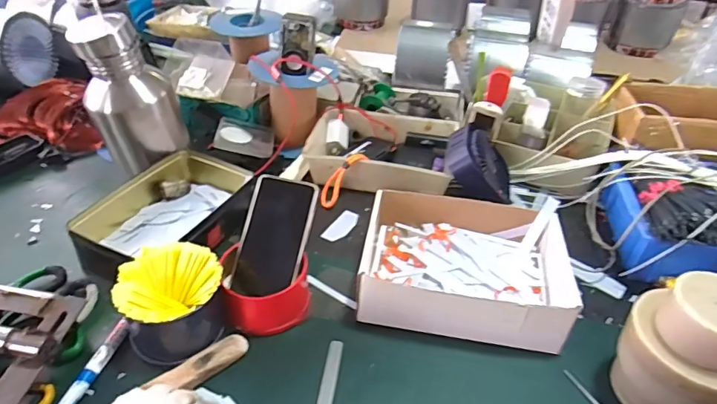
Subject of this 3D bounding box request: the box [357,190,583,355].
[{"bbox_3d":[0.123,0.069,0.597,0.255,0.063,0.198,8,40,7],"label":"box"}]

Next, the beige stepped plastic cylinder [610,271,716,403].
[{"bbox_3d":[0.314,0.146,0.457,0.098,0.148,0.107,1,40,-1],"label":"beige stepped plastic cylinder"}]

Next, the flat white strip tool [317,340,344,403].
[{"bbox_3d":[-0.033,0.201,0.490,0.016,0.004,0.129,7,40,5],"label":"flat white strip tool"}]

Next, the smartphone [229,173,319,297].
[{"bbox_3d":[-0.101,0.042,0.569,0.079,0.011,0.146,10,82,14],"label":"smartphone"}]

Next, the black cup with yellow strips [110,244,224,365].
[{"bbox_3d":[-0.200,0.110,0.515,0.102,0.083,0.100,1,40,-1],"label":"black cup with yellow strips"}]

